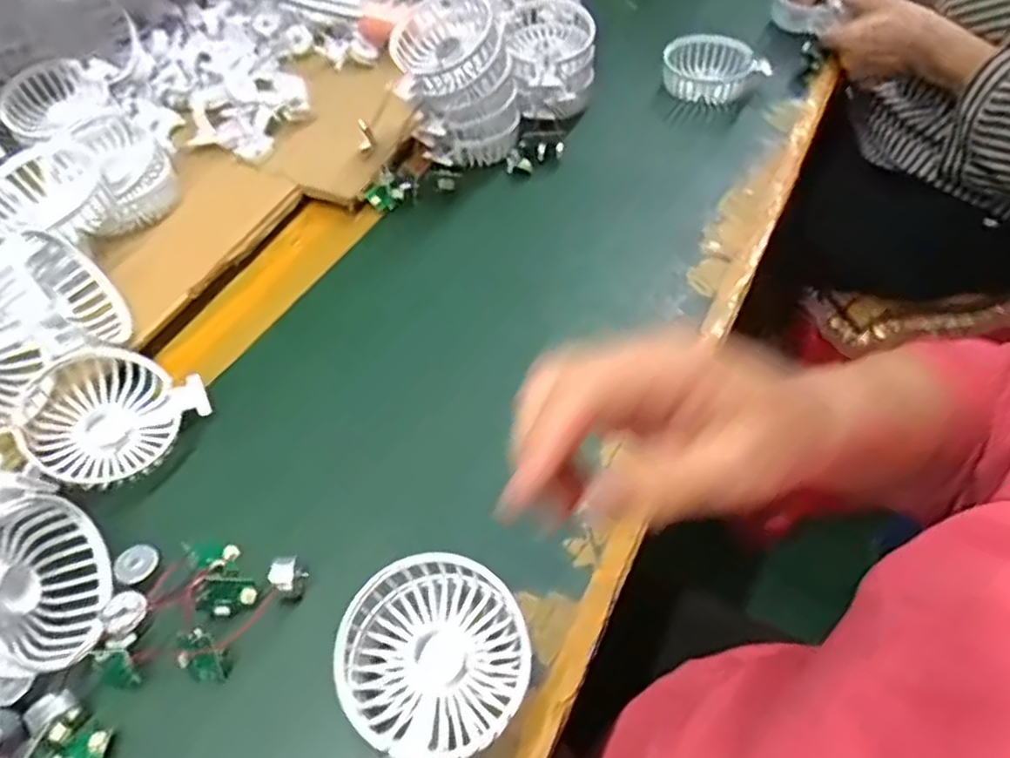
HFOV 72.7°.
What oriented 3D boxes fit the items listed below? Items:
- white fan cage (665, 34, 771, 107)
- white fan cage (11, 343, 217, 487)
[{"bbox_3d":[0.211,-0.313,0.697,0.086,0.034,0.087,-1,52,1],"label":"white fan cage"},{"bbox_3d":[-0.255,0.021,0.437,0.094,0.030,0.094,33,55,3],"label":"white fan cage"}]

